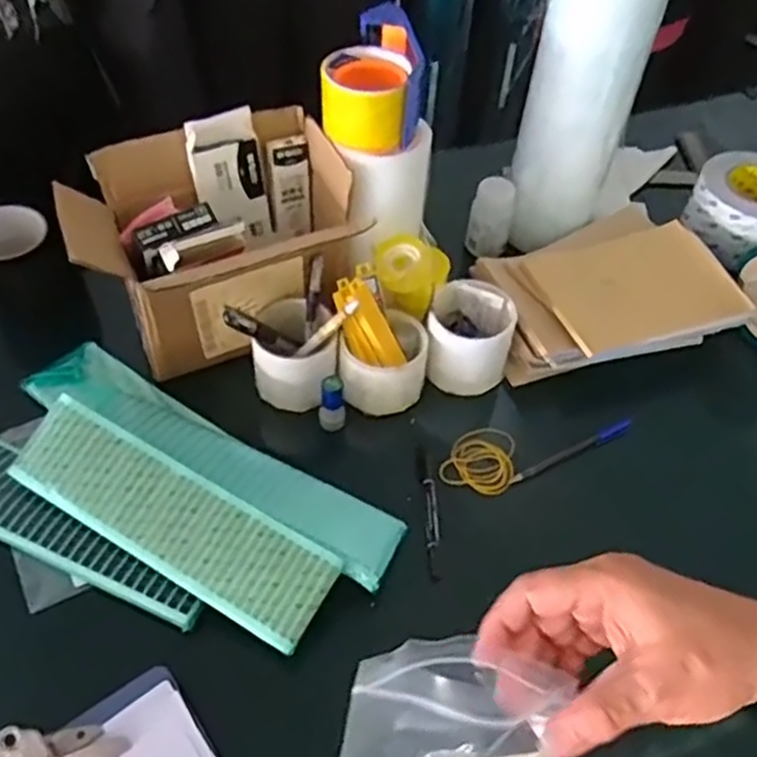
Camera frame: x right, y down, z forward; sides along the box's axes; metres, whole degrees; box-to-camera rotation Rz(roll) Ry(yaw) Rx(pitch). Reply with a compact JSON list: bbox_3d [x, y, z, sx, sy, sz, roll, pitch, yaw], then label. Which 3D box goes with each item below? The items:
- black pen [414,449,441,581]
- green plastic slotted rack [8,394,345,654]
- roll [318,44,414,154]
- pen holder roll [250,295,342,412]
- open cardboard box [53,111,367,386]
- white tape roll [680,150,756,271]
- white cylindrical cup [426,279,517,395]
[{"bbox_3d":[0.046,0.118,0.672,0.014,0.011,0.132,-2,50,-5],"label":"black pen"},{"bbox_3d":[-0.170,0.110,0.607,0.288,0.010,0.080,28,69,14],"label":"green plastic slotted rack"},{"bbox_3d":[-0.014,-0.258,0.685,0.076,0.058,0.084,1,50,-3],"label":"roll"},{"bbox_3d":[-0.081,-0.023,0.740,0.079,0.066,0.088,4,50,-1],"label":"pen holder roll"},{"bbox_3d":[-0.159,-0.125,0.728,0.251,0.174,0.159,-19,54,-18],"label":"open cardboard box"},{"bbox_3d":[0.454,-0.210,0.915,0.135,0.081,0.134,2,50,-2],"label":"white tape roll"},{"bbox_3d":[0.092,-0.042,0.754,0.085,0.073,0.088,2,50,-2],"label":"white cylindrical cup"}]

